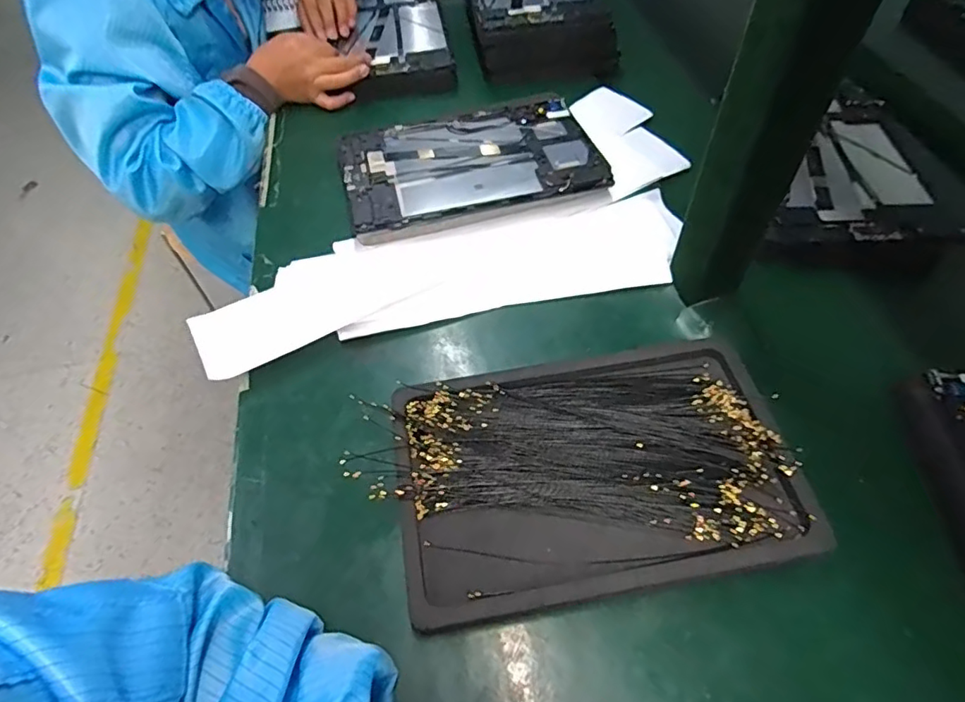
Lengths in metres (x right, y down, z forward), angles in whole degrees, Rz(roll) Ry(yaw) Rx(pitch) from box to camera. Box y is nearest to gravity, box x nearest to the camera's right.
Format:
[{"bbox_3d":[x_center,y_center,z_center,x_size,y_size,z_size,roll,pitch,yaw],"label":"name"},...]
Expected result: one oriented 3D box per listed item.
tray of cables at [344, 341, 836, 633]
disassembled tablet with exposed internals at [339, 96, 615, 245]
[{"bbox_3d":[0.060,0.076,0.350,0.260,0.023,0.156,-9,58,-4],"label":"tray of cables"},{"bbox_3d":[-0.013,-0.189,0.533,0.243,0.016,0.154,-14,58,-7],"label":"disassembled tablet with exposed internals"}]

